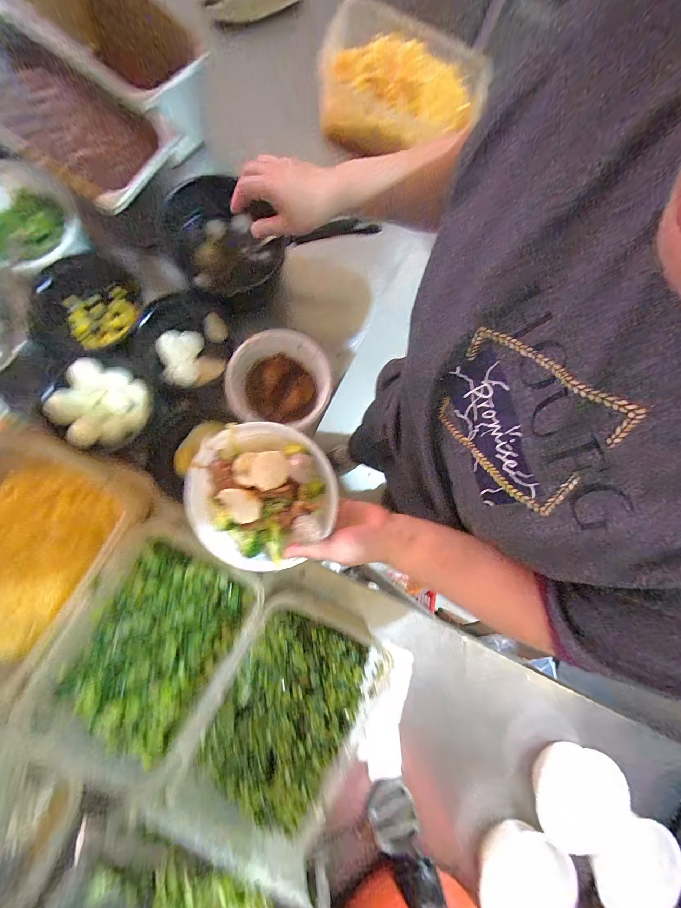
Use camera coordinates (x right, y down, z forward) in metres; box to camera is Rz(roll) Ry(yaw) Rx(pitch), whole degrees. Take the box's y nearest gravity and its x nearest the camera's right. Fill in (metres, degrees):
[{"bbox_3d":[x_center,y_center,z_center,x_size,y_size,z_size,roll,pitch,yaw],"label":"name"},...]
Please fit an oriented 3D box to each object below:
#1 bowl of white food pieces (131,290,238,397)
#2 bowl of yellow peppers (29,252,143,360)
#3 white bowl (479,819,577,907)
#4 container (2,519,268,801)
[{"bbox_3d":[-0.285,-0.200,0.579,0.169,0.080,0.167,0,79,1],"label":"bowl of white food pieces"},{"bbox_3d":[-0.449,-0.258,0.554,0.148,0.076,0.158,0,79,1],"label":"bowl of yellow peppers"},{"bbox_3d":[0.307,0.715,0.531,0.145,0.061,0.139,0,79,1],"label":"white bowl"},{"bbox_3d":[-0.265,0.280,0.457,0.212,0.093,0.313,31,81,7],"label":"container"}]

